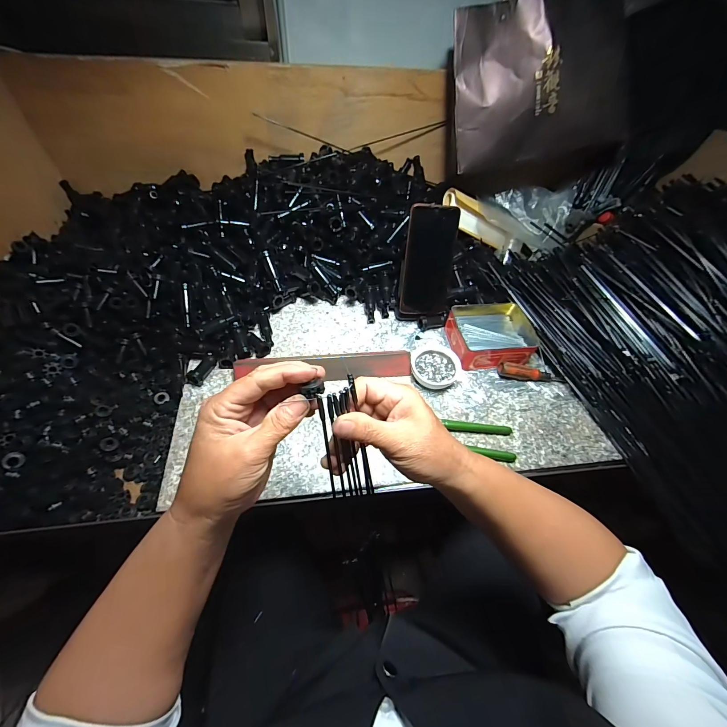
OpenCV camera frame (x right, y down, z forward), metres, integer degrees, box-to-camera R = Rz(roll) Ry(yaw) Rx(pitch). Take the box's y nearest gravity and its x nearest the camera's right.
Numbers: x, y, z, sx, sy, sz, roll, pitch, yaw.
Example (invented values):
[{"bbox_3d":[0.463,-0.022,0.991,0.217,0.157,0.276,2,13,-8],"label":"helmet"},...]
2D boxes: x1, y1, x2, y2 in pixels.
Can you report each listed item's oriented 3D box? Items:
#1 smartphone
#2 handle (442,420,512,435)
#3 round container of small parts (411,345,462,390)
[{"bbox_3d":[0.105,-0.161,0.529,0.080,0.163,0.015,1,27,-3],"label":"smartphone"},{"bbox_3d":[0.158,0.089,0.461,0.093,0.012,0.012,4,53,-1],"label":"handle"},{"bbox_3d":[0.105,0.002,0.512,0.070,0.025,0.080,-18,56,-17],"label":"round container of small parts"}]

